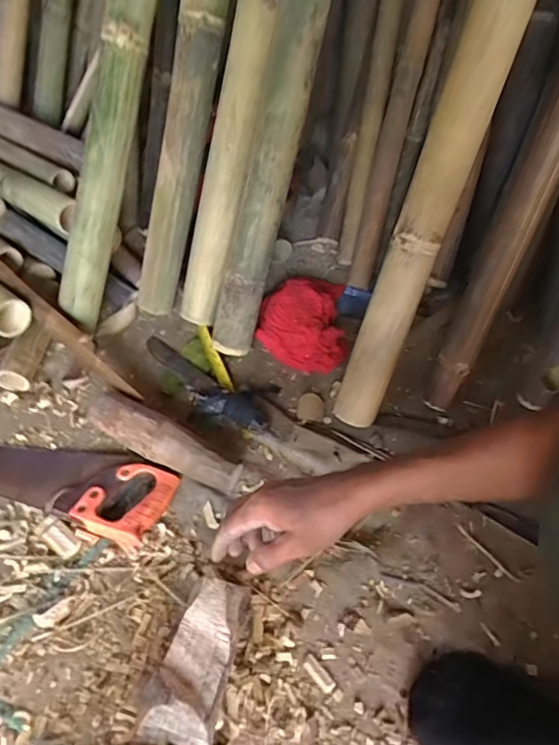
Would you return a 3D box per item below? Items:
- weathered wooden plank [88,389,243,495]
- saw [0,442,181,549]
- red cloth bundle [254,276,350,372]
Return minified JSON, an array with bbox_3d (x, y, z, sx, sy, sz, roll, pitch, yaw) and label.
[{"bbox_3d":[-0.173,0.106,0.755,0.250,0.064,0.063,24,49,18],"label":"weathered wooden plank"},{"bbox_3d":[-0.394,0.129,0.749,0.491,0.031,0.119,16,47,11],"label":"saw"},{"bbox_3d":[0.046,-0.113,0.988,0.175,0.068,0.247,1,46,-3],"label":"red cloth bundle"}]

